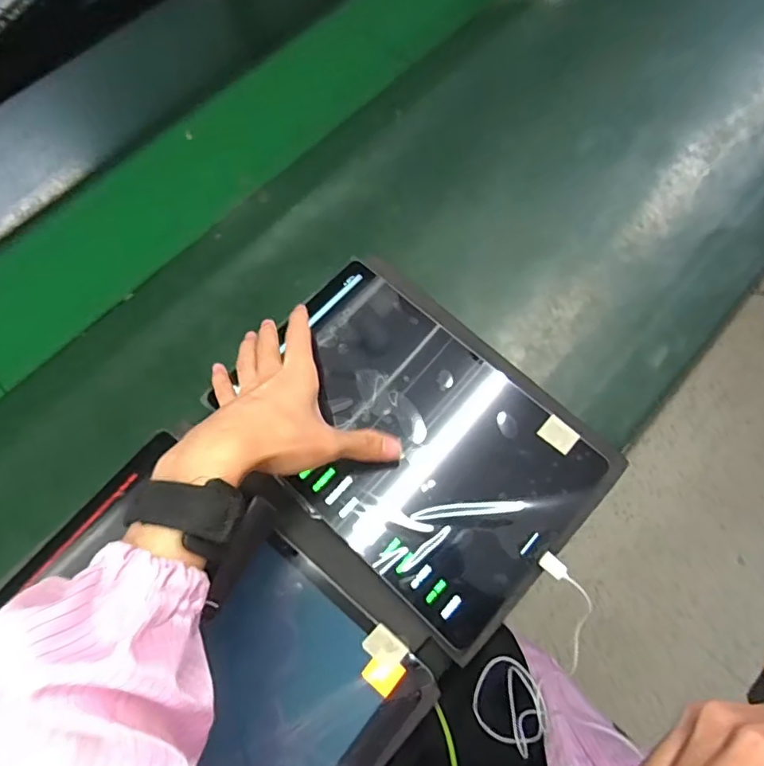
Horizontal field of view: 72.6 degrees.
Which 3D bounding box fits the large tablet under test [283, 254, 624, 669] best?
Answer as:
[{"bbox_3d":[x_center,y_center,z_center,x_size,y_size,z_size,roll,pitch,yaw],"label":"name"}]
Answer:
[{"bbox_3d":[0.027,0.033,0.383,0.251,0.019,0.192,42,79,13],"label":"large tablet under test"}]

